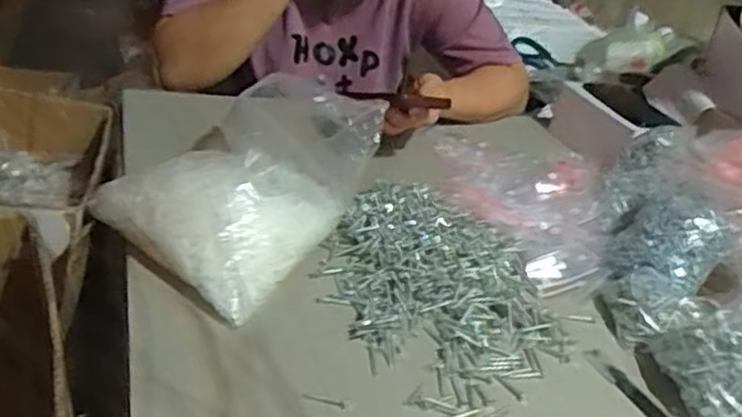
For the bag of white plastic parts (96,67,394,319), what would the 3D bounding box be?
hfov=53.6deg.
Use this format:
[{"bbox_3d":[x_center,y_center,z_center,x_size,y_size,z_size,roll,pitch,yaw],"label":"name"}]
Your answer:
[{"bbox_3d":[-0.118,-0.021,0.698,0.189,0.093,0.258,22,31,18],"label":"bag of white plastic parts"}]

